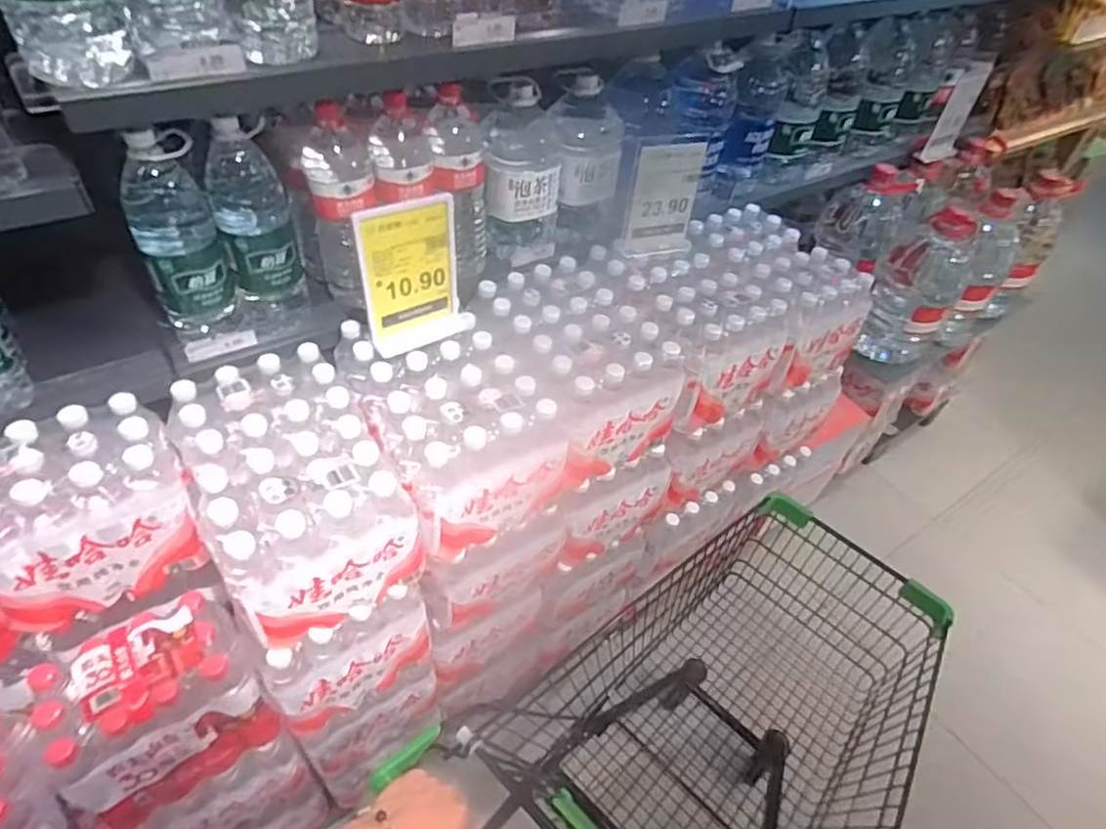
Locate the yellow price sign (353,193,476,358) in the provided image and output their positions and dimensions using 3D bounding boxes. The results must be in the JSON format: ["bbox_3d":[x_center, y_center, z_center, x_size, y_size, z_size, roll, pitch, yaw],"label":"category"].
[{"bbox_3d":[-0.205,-0.201,0.945,0.160,0.221,0.058,-28,55,-29],"label":"yellow price sign"}]

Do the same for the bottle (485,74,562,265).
[{"bbox_3d":[-0.055,-0.424,1.123,0.129,0.280,0.126,6,46,0],"label":"bottle"}]

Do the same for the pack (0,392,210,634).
[{"bbox_3d":[-0.640,0.131,0.857,0.240,0.206,0.173,-25,54,-27],"label":"pack"}]

